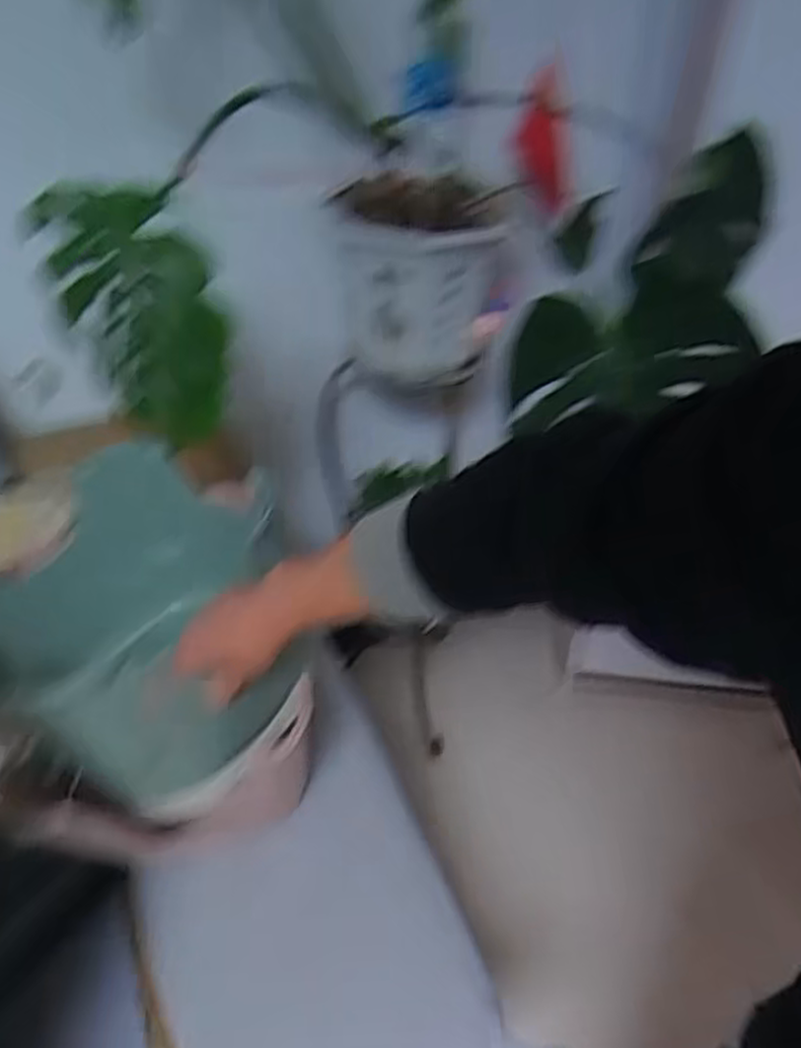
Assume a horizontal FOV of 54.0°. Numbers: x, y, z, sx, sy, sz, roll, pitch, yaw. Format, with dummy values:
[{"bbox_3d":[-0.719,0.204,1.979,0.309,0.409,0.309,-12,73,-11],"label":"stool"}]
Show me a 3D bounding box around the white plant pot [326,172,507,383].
[{"bbox_3d":[0.028,-0.371,1.185,0.247,0.270,0.276,5,38,1],"label":"white plant pot"}]

